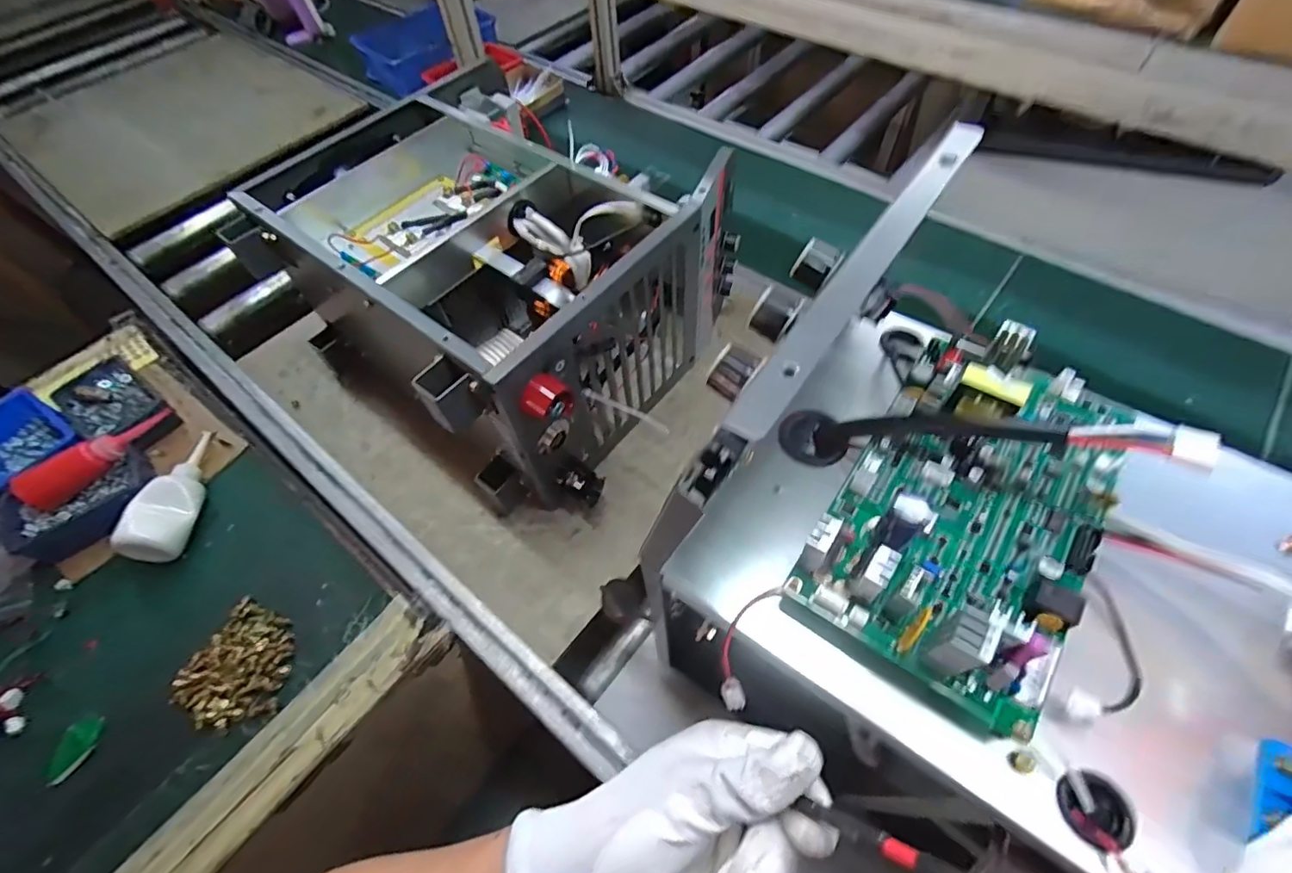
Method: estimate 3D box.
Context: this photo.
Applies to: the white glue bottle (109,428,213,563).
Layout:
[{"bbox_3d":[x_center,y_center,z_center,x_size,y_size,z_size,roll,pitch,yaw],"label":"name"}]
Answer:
[{"bbox_3d":[-0.573,0.061,0.664,0.046,0.057,0.176,-3,57,1],"label":"white glue bottle"}]

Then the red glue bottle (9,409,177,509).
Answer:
[{"bbox_3d":[-0.671,0.029,0.664,0.180,0.051,0.046,-33,61,-3],"label":"red glue bottle"}]

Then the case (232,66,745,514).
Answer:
[{"bbox_3d":[-0.187,-0.224,0.708,0.518,0.220,0.441,33,65,22],"label":"case"}]

